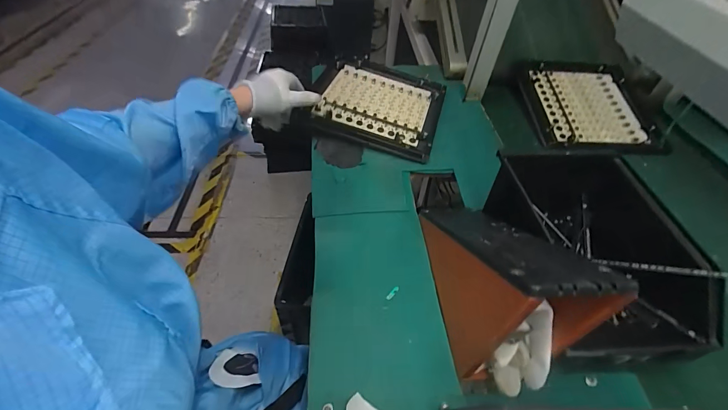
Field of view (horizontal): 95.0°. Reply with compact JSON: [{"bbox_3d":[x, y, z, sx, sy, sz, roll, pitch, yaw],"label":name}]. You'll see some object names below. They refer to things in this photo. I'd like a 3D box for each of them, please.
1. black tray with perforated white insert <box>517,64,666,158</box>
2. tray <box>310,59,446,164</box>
[{"bbox_3d":[0.462,-0.213,0.702,0.241,0.018,0.258,3,59,-4],"label":"black tray with perforated white insert"},{"bbox_3d":[0.023,-0.208,0.665,0.254,0.041,0.283,14,49,9],"label":"tray"}]

